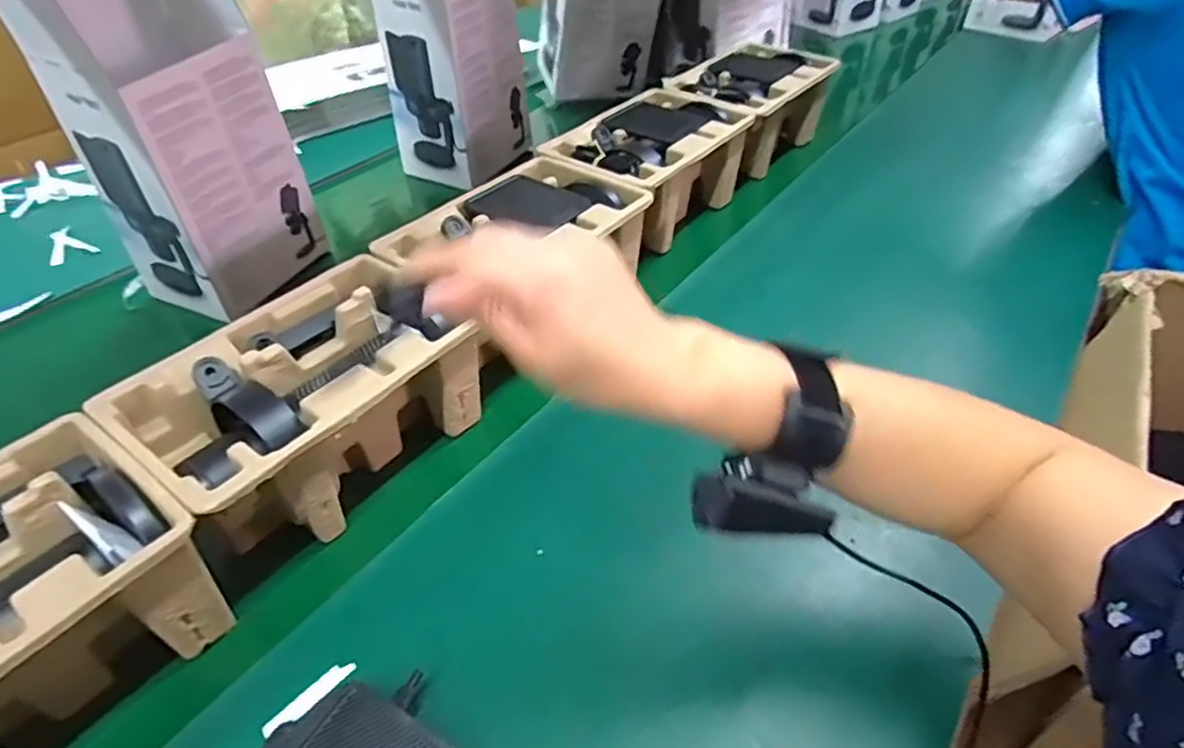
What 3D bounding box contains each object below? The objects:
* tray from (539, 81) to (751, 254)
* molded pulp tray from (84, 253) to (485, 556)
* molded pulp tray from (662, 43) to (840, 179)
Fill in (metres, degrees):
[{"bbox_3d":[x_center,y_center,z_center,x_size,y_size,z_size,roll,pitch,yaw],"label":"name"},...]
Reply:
[{"bbox_3d":[0.069,-0.235,0.771,0.152,0.103,0.256,25,49,26],"label":"tray"},{"bbox_3d":[-0.201,0.022,0.490,0.148,0.097,0.245,28,51,28],"label":"molded pulp tray"},{"bbox_3d":[0.222,-0.369,0.919,0.162,0.104,0.255,30,51,30],"label":"molded pulp tray"}]

